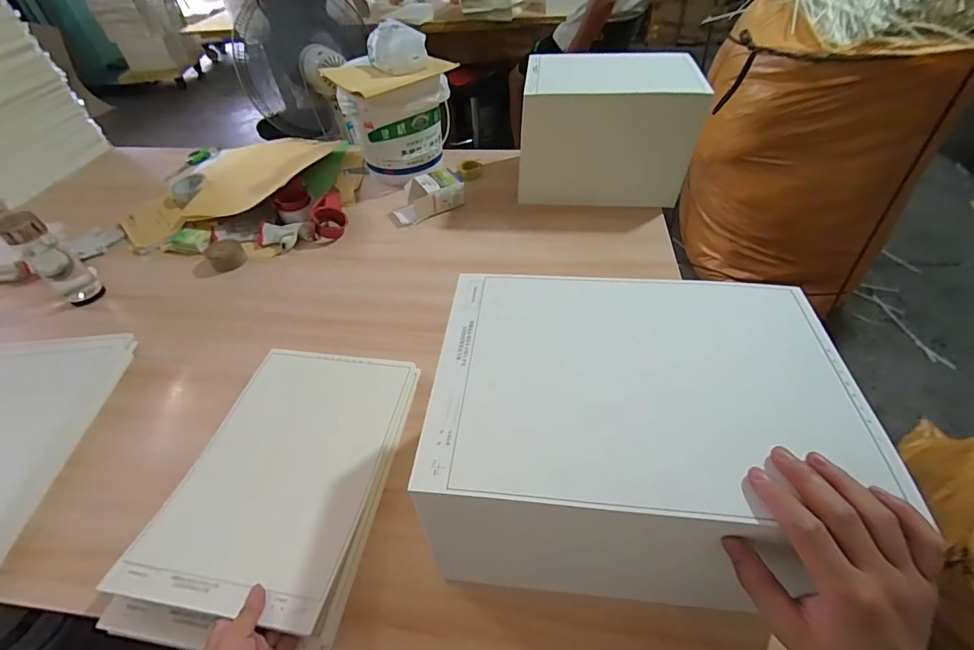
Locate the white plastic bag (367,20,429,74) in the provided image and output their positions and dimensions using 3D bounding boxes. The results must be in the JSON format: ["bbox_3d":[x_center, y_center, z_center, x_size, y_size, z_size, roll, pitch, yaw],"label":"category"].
[{"bbox_3d":[-0.212,-0.646,0.985,0.121,0.077,0.100,-23,50,-17],"label":"white plastic bag"}]

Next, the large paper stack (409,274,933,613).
[{"bbox_3d":[0.138,0.124,0.477,0.358,0.254,0.251,2,47,5],"label":"large paper stack"}]

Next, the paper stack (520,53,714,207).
[{"bbox_3d":[0.268,-0.441,0.966,0.358,0.228,0.261,6,48,9],"label":"paper stack"}]

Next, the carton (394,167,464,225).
[{"bbox_3d":[-0.144,-0.312,1.028,0.174,0.068,0.087,-20,49,-15],"label":"carton"}]

